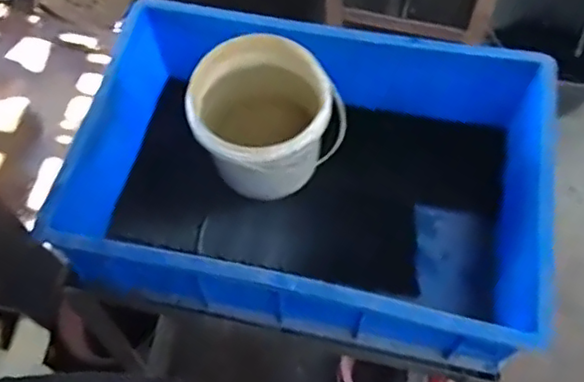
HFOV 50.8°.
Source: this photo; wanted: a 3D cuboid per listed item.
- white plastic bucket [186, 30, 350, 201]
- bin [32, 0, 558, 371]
[{"bbox_3d":[-0.033,-0.076,0.749,0.170,0.143,0.155,0,62,0],"label":"white plastic bucket"},{"bbox_3d":[0.025,-0.023,0.735,0.499,0.164,0.352,11,63,5],"label":"bin"}]

